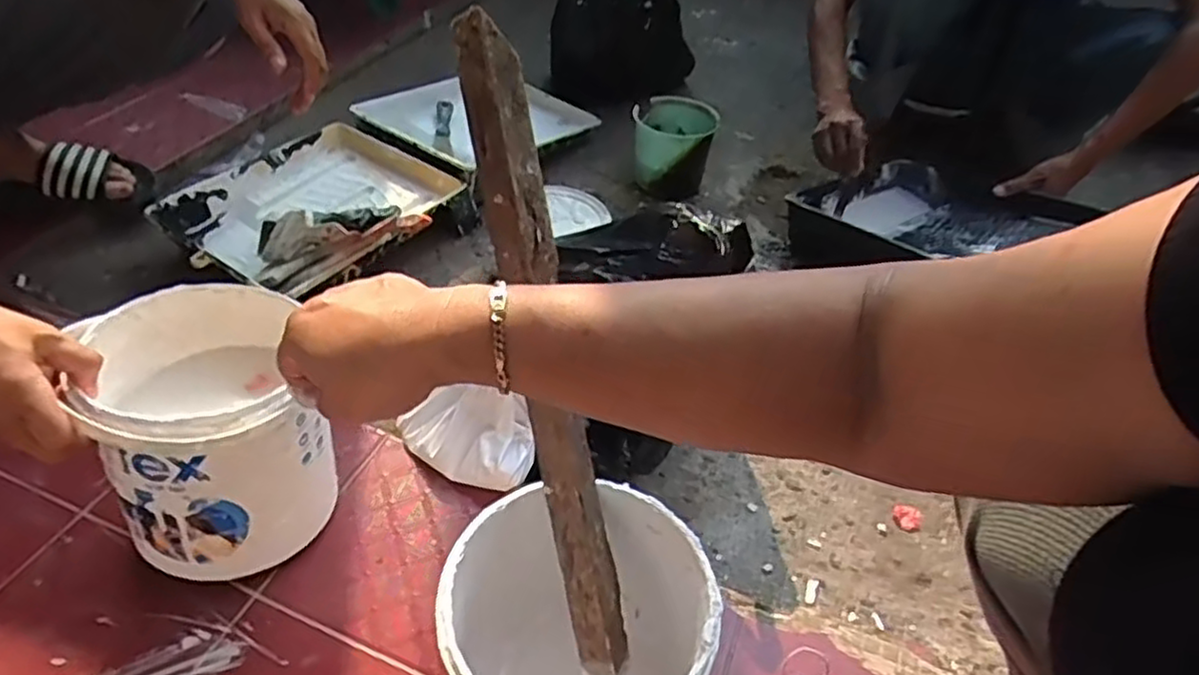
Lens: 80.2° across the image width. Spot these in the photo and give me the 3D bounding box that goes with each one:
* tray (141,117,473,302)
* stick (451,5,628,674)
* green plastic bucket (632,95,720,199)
[{"bbox_3d":[-0.411,-0.179,1.043,0.317,0.078,0.338,27,47,21],"label":"tray"},{"bbox_3d":[-0.036,0.016,0.497,0.036,0.460,0.024,-13,8,-20],"label":"stick"},{"bbox_3d":[0.120,-0.323,1.199,0.127,0.114,0.139,4,43,-3],"label":"green plastic bucket"}]

